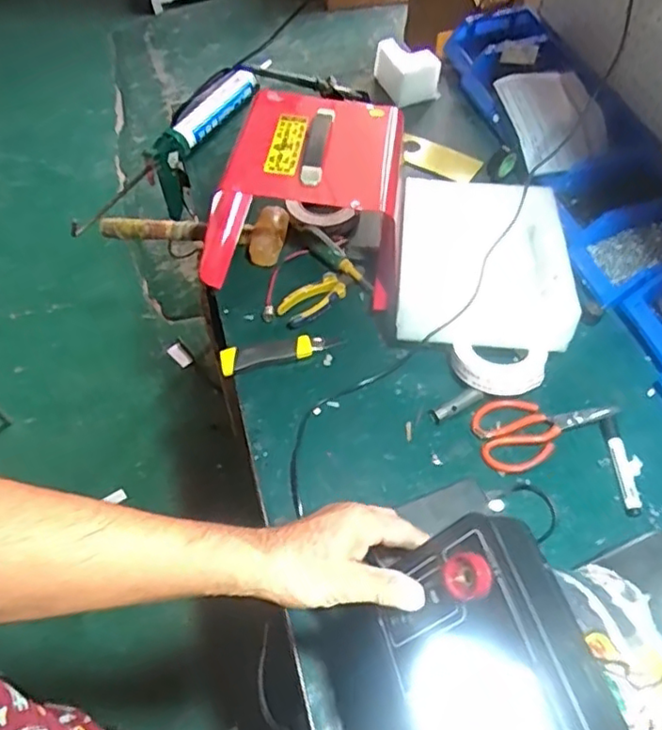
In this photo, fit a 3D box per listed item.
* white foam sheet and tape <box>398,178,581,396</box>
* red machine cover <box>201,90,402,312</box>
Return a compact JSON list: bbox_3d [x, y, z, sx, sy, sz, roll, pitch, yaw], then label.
[{"bbox_3d":[0.212,-0.125,0.890,0.231,0.108,0.335,3,55,5],"label":"white foam sheet and tape"},{"bbox_3d":[-0.026,-0.266,0.910,0.244,0.146,0.326,11,56,10],"label":"red machine cover"}]

